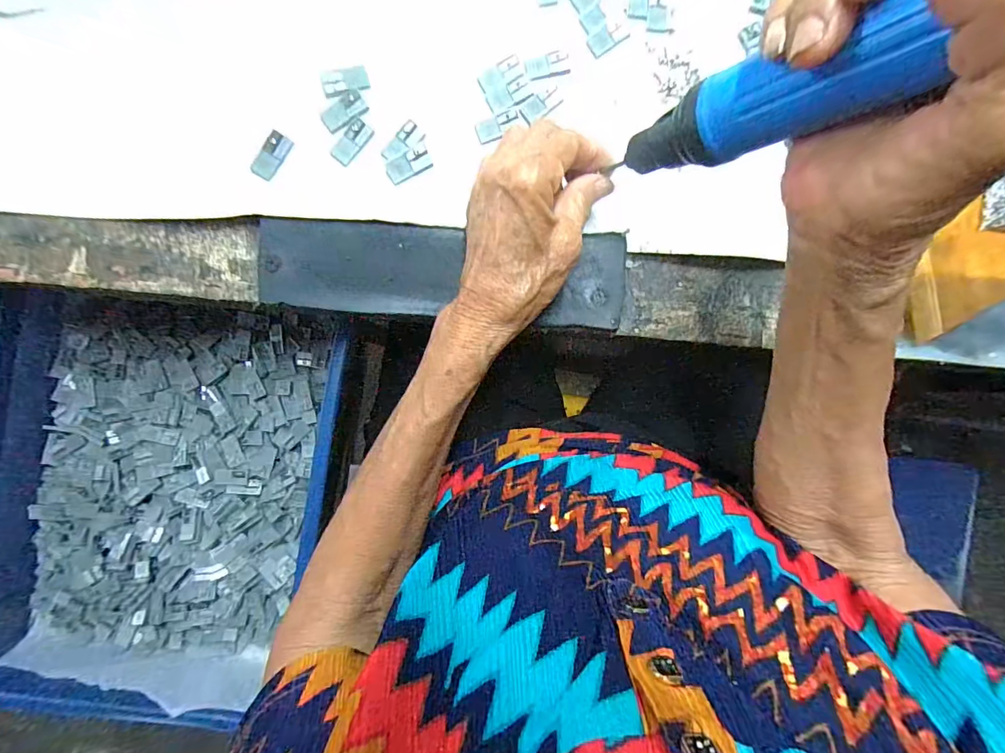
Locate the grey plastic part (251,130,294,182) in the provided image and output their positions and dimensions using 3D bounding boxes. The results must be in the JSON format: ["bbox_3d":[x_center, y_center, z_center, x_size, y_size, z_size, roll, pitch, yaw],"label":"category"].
[{"bbox_3d":[-0.135,-0.129,0.262,0.014,0.004,0.028,33,89,-3],"label":"grey plastic part"}]

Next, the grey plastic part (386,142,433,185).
[{"bbox_3d":[-0.056,-0.127,0.268,0.028,0.004,0.014,-32,93,-2],"label":"grey plastic part"}]

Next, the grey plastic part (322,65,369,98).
[{"bbox_3d":[-0.094,-0.177,0.268,0.026,0.004,0.015,-16,92,-3],"label":"grey plastic part"}]

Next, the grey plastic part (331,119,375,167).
[{"bbox_3d":[-0.089,-0.140,0.266,0.013,0.004,0.028,37,89,-3],"label":"grey plastic part"}]

